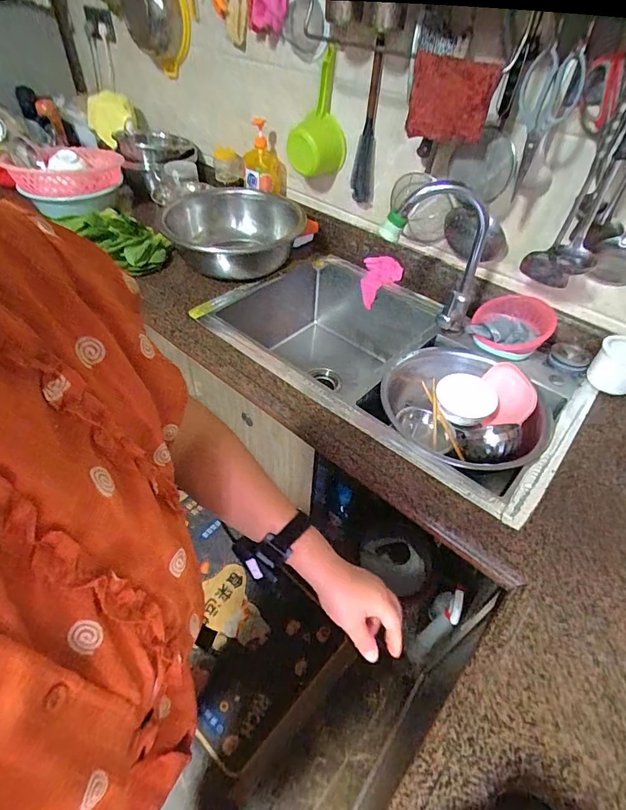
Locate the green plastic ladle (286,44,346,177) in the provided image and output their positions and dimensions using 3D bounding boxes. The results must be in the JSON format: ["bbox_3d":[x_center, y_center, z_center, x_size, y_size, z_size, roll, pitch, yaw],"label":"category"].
[{"bbox_3d":[0.016,-0.678,1.024,0.087,0.259,0.165,-18,50,-19],"label":"green plastic ladle"}]

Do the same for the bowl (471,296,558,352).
[{"bbox_3d":[0.459,-0.177,0.991,0.164,0.086,0.150,2,47,-2],"label":"bowl"}]

